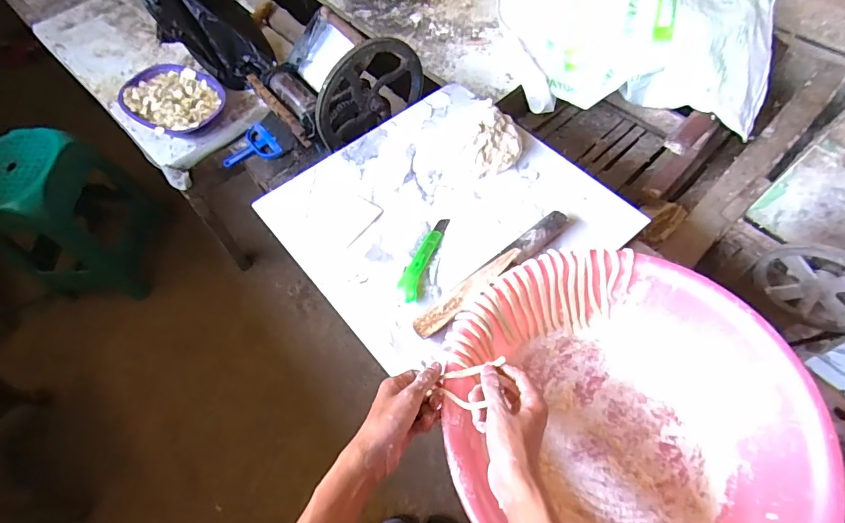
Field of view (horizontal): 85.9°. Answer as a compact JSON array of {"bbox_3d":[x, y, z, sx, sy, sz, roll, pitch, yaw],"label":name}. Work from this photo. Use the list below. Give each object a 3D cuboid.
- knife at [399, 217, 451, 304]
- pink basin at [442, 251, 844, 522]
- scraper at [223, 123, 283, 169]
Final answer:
[{"bbox_3d":[0.000,-0.009,0.746,0.035,0.025,0.170,17,64,11],"label":"knife"},{"bbox_3d":[0.239,0.190,0.564,0.401,0.129,0.387,-1,62,2],"label":"pink basin"},{"bbox_3d":[-0.456,-0.289,1.206,0.140,0.027,0.123,-42,68,-18],"label":"scraper"}]

